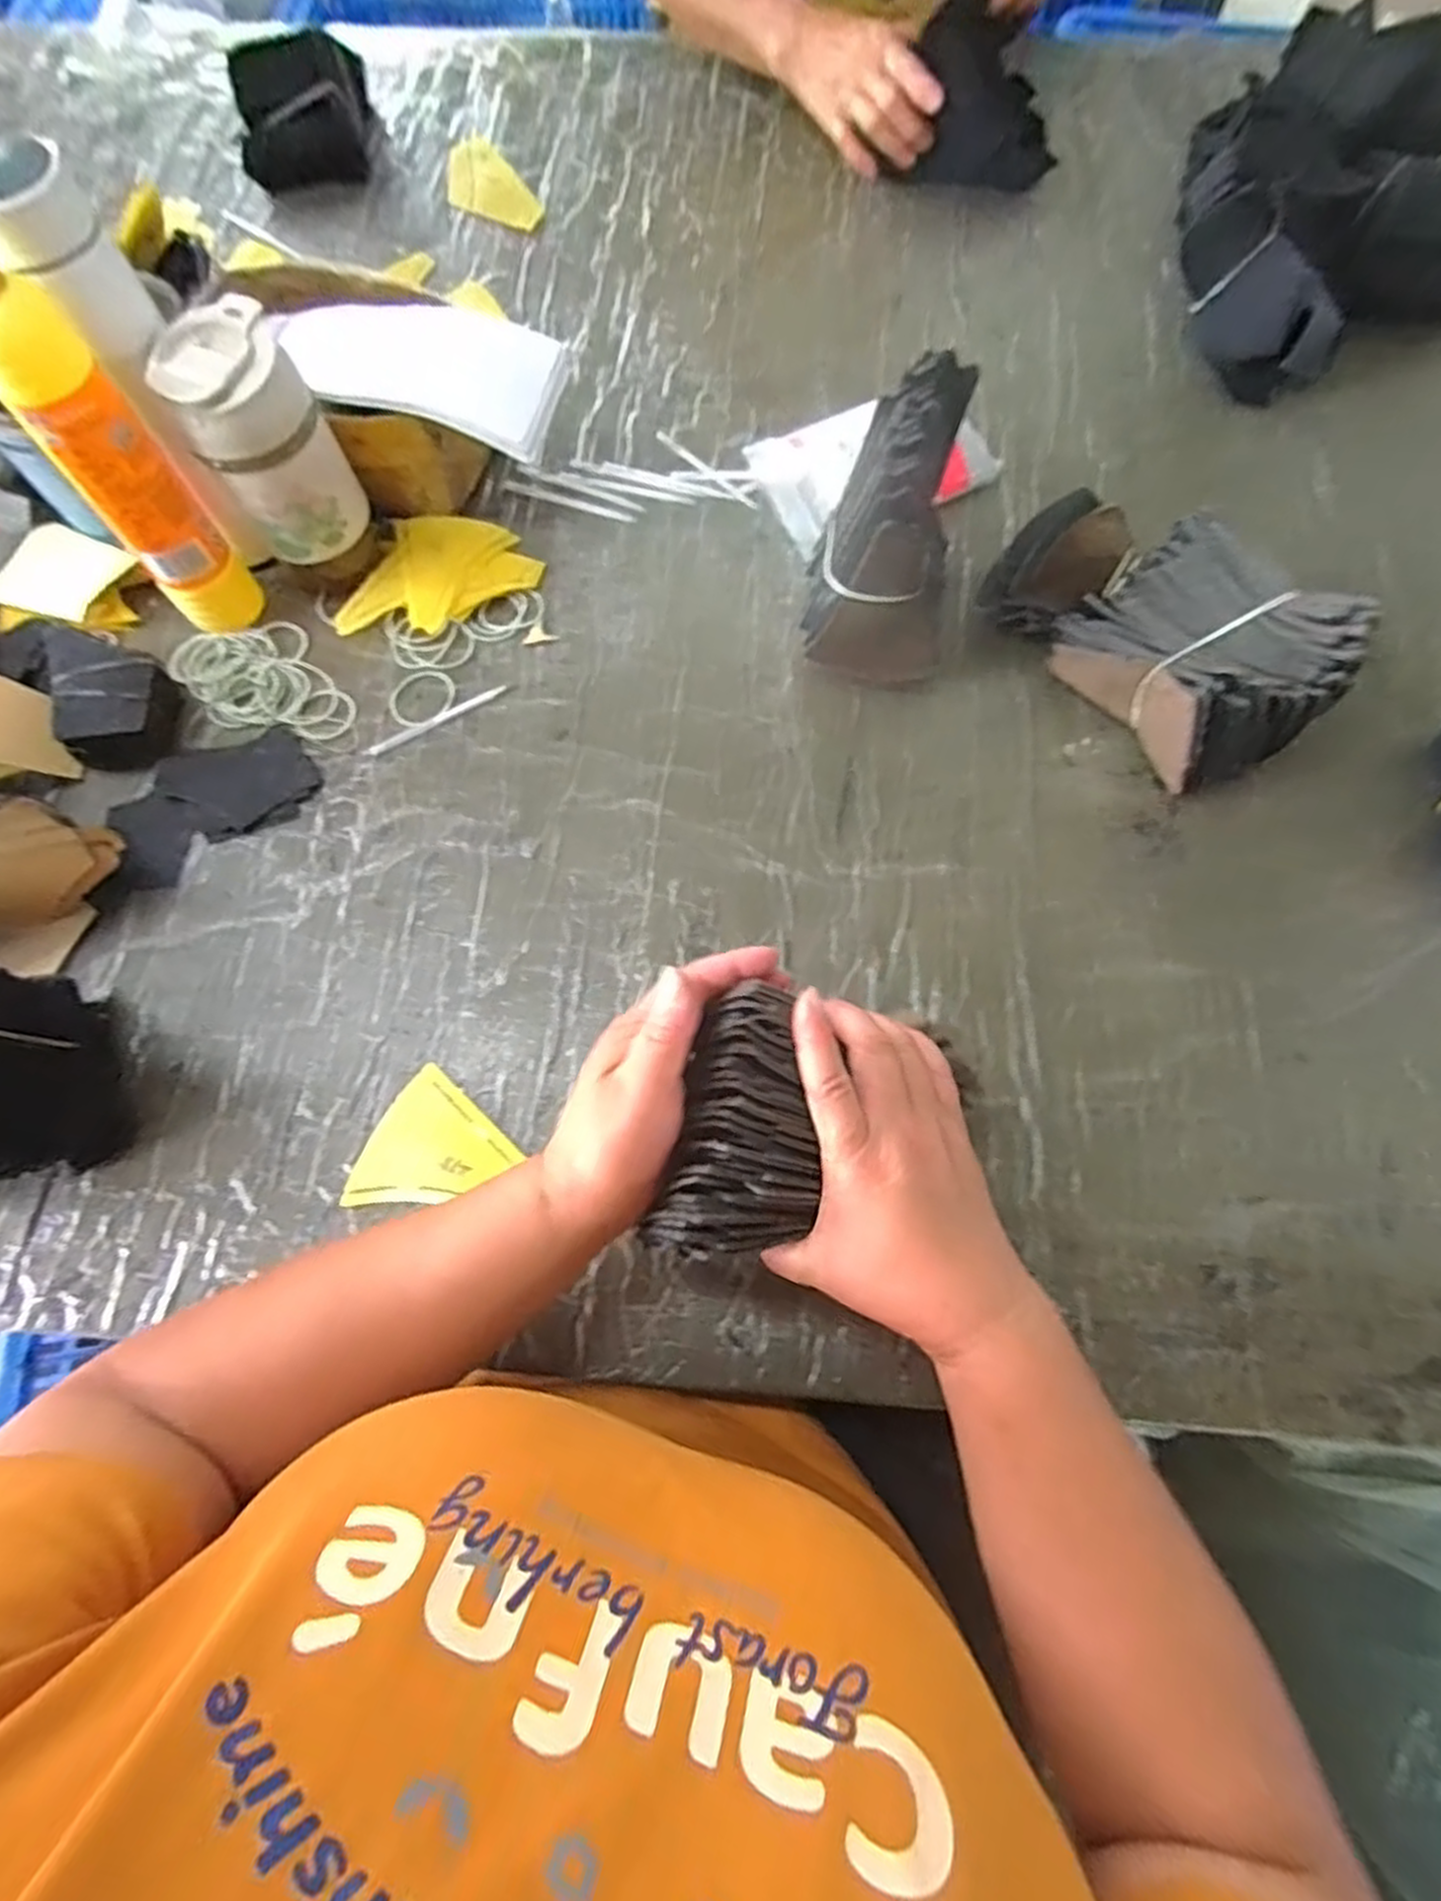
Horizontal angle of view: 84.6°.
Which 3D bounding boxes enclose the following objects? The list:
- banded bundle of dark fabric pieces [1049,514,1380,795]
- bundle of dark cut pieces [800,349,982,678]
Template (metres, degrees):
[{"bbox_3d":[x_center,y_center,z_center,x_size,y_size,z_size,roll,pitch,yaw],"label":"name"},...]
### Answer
[{"bbox_3d":[0.301,-0.186,0.503,0.114,0.095,0.156,-27,73,-9],"label":"banded bundle of dark fabric pieces"},{"bbox_3d":[0.121,-0.275,0.508,0.088,0.144,0.145,20,72,7],"label":"bundle of dark cut pieces"}]

